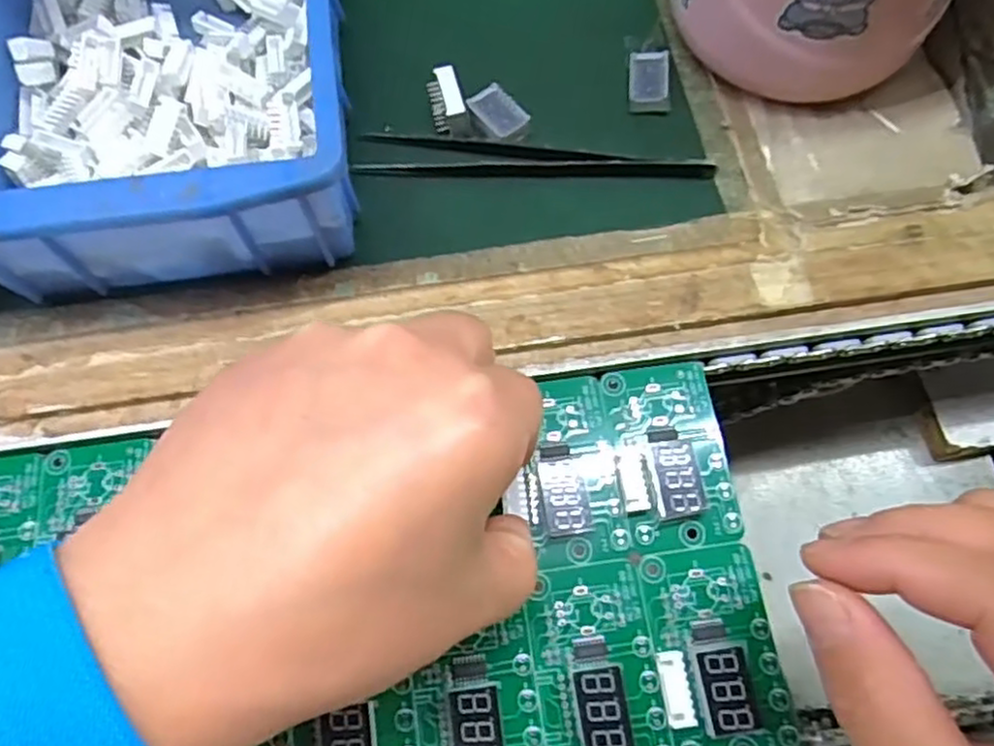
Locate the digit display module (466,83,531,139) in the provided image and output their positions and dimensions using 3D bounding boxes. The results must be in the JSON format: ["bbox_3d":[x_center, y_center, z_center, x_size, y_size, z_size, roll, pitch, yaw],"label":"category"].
[{"bbox_3d":[0.001,-0.100,0.274,0.015,0.007,0.023,-43,74,-14],"label":"digit display module"}]

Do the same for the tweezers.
[{"bbox_3d":[0.014,-0.081,0.268,0.132,0.008,0.018,3,69,2],"label":"tweezers"}]

